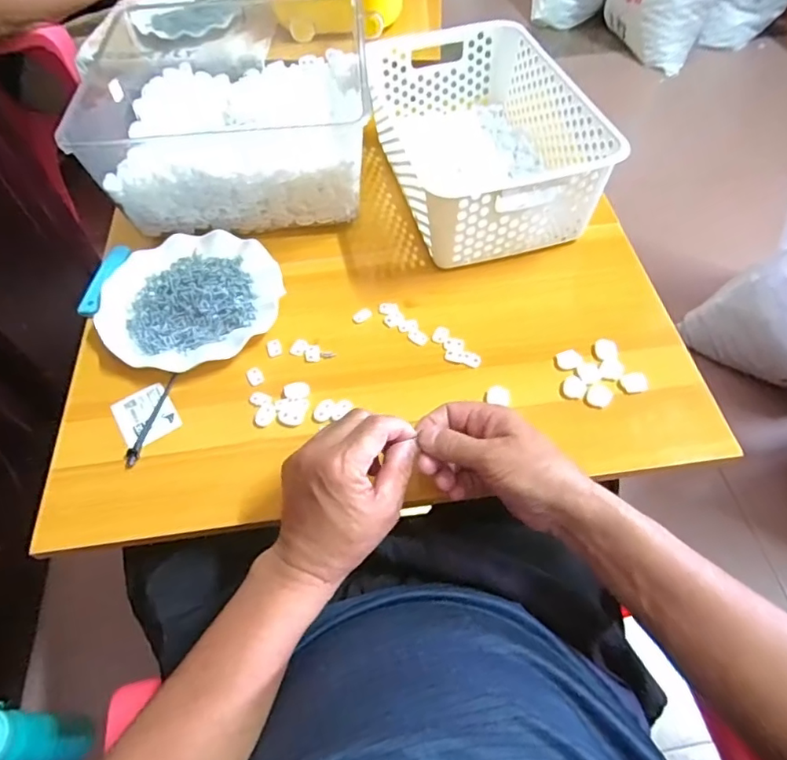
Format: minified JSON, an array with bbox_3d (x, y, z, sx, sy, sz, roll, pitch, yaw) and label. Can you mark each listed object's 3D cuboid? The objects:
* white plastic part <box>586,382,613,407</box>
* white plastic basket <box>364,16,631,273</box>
[{"bbox_3d":[0.191,0.014,0.502,0.022,0.004,0.024,-1,56,2],"label":"white plastic part"},{"bbox_3d":[0.100,-0.279,0.639,0.190,0.119,0.308,-14,57,-7],"label":"white plastic basket"}]

